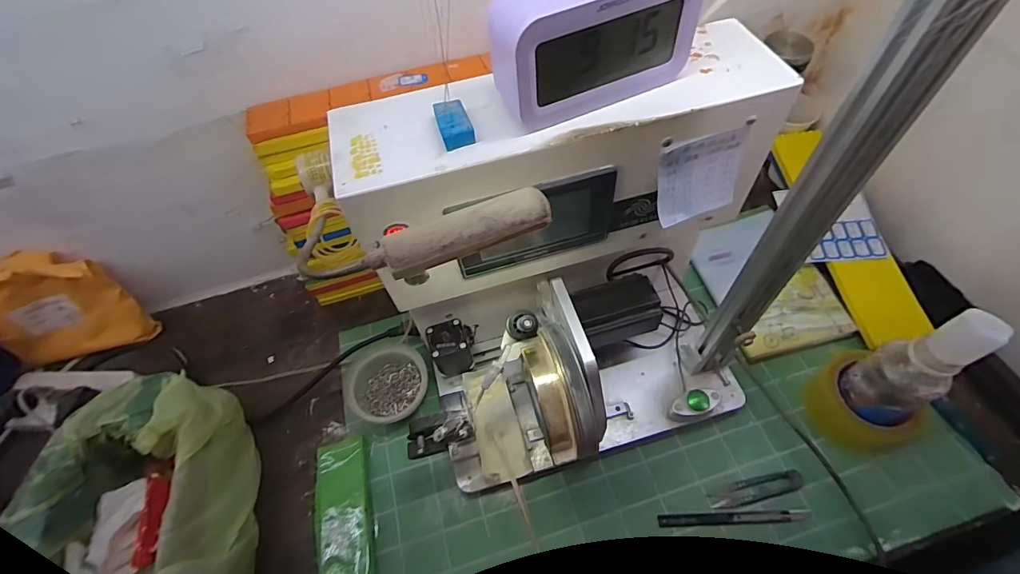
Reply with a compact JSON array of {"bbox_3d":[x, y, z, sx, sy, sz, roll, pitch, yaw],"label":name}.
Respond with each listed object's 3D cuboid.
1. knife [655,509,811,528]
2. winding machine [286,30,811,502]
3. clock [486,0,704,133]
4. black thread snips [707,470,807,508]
[{"bbox_3d":[0.237,0.247,0.483,0.153,0.009,0.013,-3,57,2],"label":"knife"},{"bbox_3d":[0.062,0.011,0.430,0.356,0.336,0.244,-16,57,-6],"label":"winding machine"},{"bbox_3d":[0.054,-0.164,0.308,0.142,0.082,0.038,-22,58,-10],"label":"clock"},{"bbox_3d":[0.270,0.221,0.496,0.099,0.009,0.023,-11,57,-3],"label":"black thread snips"}]

